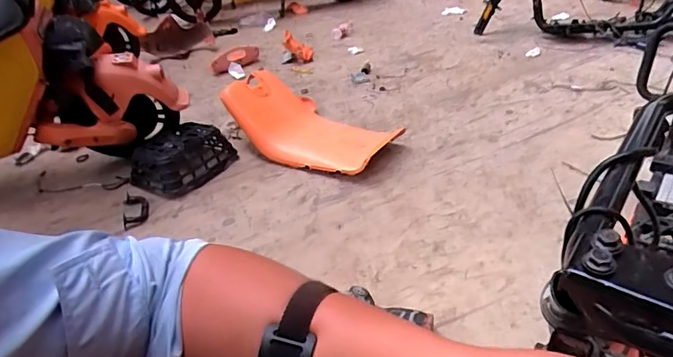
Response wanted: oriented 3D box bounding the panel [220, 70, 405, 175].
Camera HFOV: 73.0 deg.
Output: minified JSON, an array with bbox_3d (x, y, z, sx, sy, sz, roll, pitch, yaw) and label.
[{"bbox_3d":[-0.106,-0.207,1.719,0.662,0.214,0.342,26,44,20],"label":"panel"}]

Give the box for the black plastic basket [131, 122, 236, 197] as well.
[{"bbox_3d":[-0.531,-0.077,1.617,0.207,0.135,0.333,21,42,34],"label":"black plastic basket"}]

